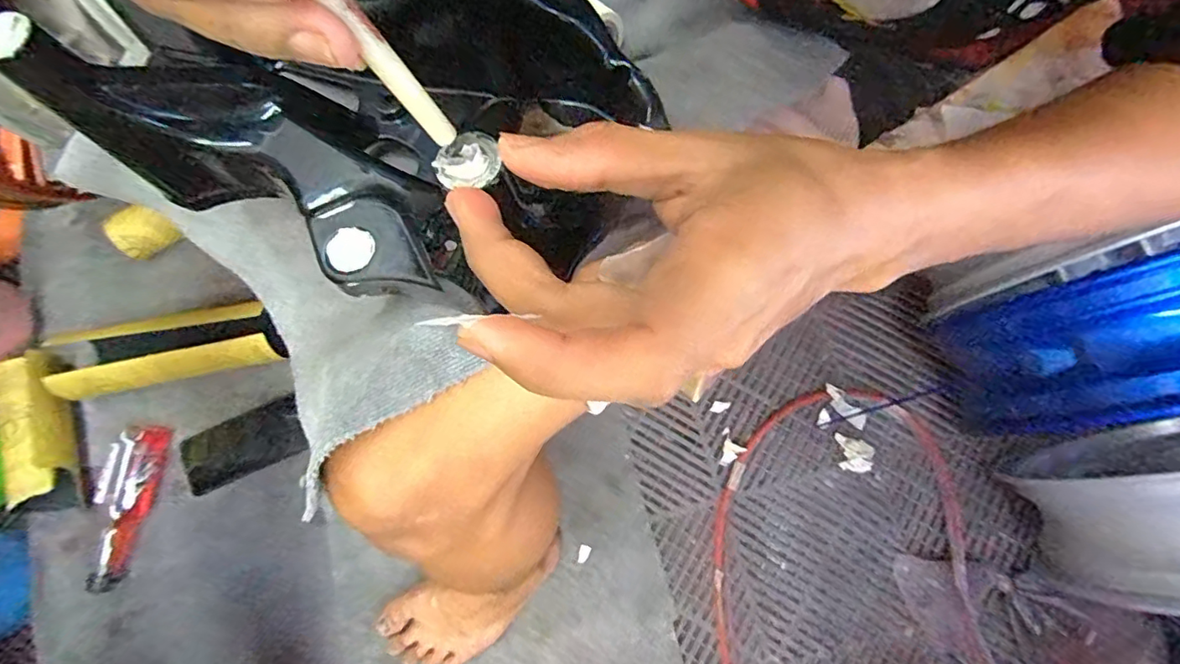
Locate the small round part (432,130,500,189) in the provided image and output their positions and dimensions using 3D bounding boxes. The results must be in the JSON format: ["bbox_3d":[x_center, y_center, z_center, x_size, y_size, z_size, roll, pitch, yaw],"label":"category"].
[{"bbox_3d":[-0.038,-0.053,0.174,0.020,0.005,0.019,0,76,2],"label":"small round part"}]

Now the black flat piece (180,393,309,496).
[{"bbox_3d":[-0.454,0.150,0.742,0.152,0.012,0.075,-23,76,-4],"label":"black flat piece"}]

